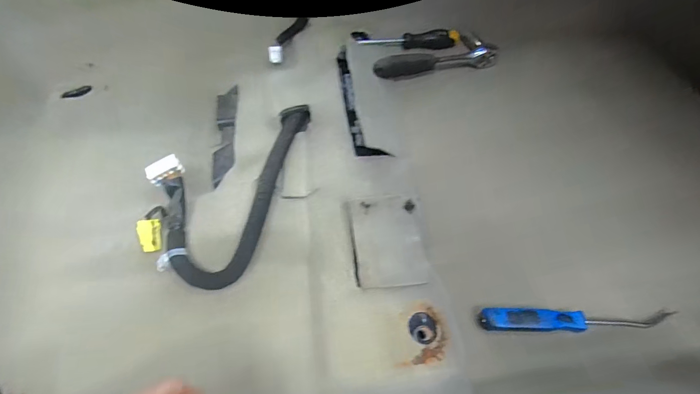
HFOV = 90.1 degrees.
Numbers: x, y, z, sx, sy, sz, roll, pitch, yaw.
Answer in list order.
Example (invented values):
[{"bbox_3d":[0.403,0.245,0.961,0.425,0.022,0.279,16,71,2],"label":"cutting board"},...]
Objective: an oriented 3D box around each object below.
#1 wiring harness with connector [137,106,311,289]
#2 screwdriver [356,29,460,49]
[{"bbox_3d":[-0.161,-0.022,0.439,0.156,0.043,0.253,14,63,10],"label":"wiring harness with connector"},{"bbox_3d":[0.088,-0.234,0.527,0.148,0.025,0.019,-5,61,-1],"label":"screwdriver"}]

